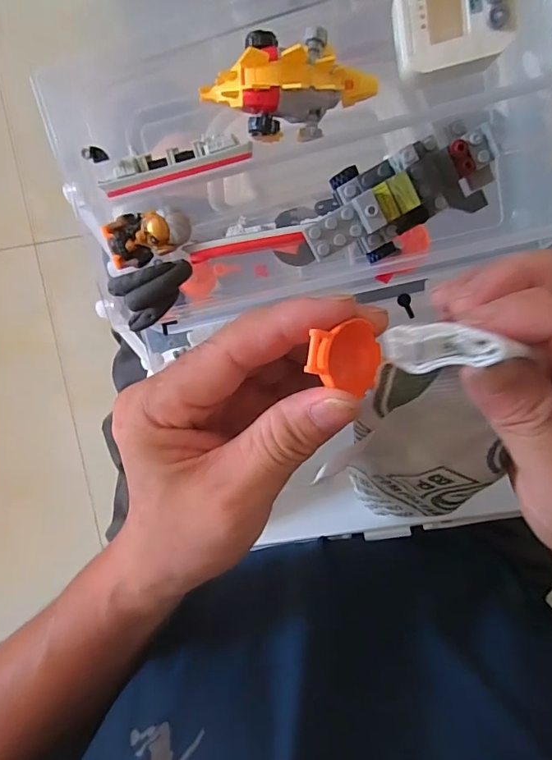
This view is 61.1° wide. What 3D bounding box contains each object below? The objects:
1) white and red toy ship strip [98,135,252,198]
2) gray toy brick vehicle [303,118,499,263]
[{"bbox_3d":[-0.048,-0.102,0.219,0.071,0.008,0.014,-14,96,2],"label":"white and red toy ship strip"},{"bbox_3d":[0.055,-0.080,0.208,0.087,0.026,0.039,-23,96,3],"label":"gray toy brick vehicle"}]

